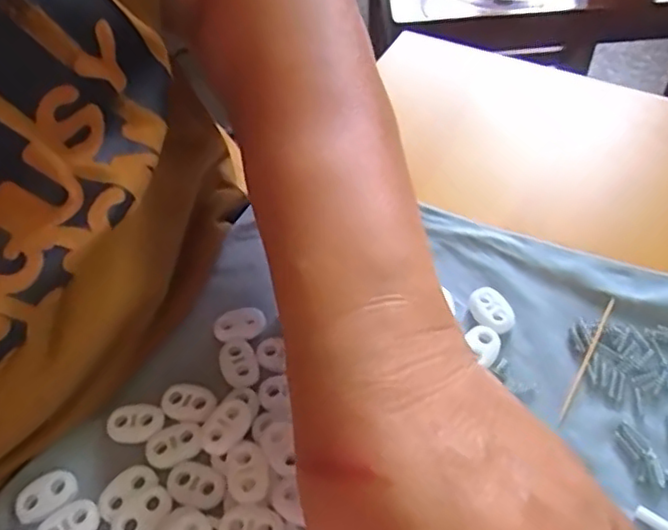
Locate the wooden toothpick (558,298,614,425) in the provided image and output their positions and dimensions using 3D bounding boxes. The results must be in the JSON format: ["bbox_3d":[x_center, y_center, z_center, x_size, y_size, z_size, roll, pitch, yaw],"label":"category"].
[{"bbox_3d":[0.103,0.038,0.258,0.004,0.004,0.062,24,58,20],"label":"wooden toothpick"}]

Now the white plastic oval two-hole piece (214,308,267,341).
[{"bbox_3d":[-0.041,0.026,0.275,0.022,0.004,0.014,-9,53,-2],"label":"white plastic oval two-hole piece"}]

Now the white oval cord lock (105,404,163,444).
[{"bbox_3d":[-0.078,0.061,0.248,0.022,0.004,0.014,-7,53,-1],"label":"white oval cord lock"}]

